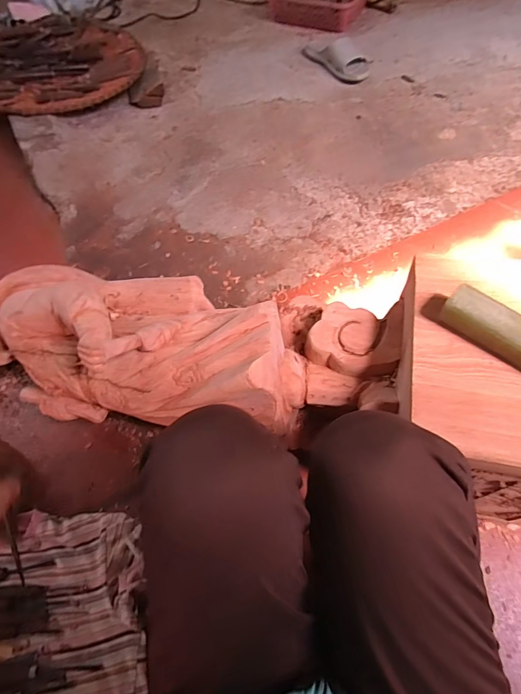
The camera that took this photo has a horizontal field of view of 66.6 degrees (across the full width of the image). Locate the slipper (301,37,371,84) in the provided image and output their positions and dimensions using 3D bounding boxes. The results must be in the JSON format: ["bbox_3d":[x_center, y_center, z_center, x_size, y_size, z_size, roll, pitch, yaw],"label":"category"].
[{"bbox_3d":[0.240,-0.913,1.234,0.130,0.069,0.272,-21,60,-10],"label":"slipper"}]

